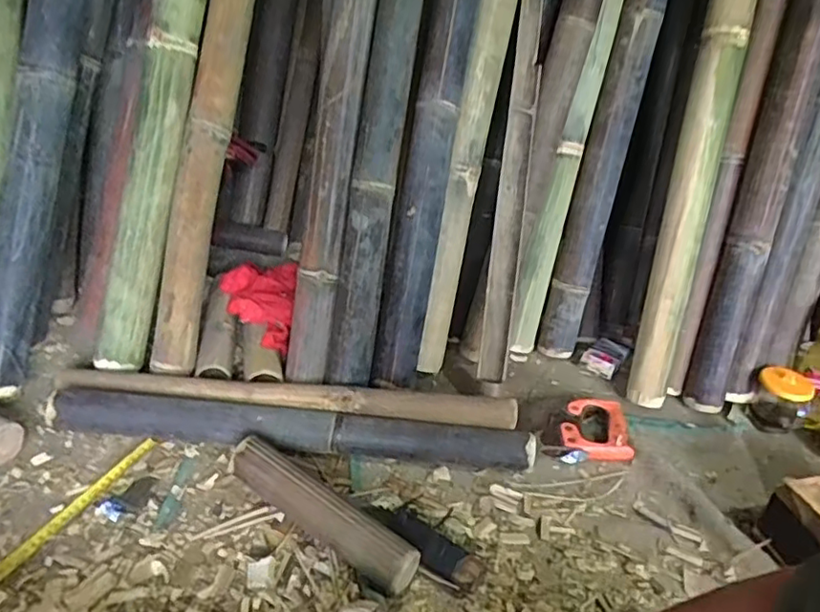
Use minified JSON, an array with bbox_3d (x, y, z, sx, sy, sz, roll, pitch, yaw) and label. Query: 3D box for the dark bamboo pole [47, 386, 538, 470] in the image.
[{"bbox_3d":[-0.156,0.178,0.857,0.654,0.058,0.069,7,31,0],"label":"dark bamboo pole"}]

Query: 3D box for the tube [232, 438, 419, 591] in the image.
[{"bbox_3d":[-0.106,0.247,0.743,0.265,0.062,0.056,23,35,25],"label":"tube"}]

